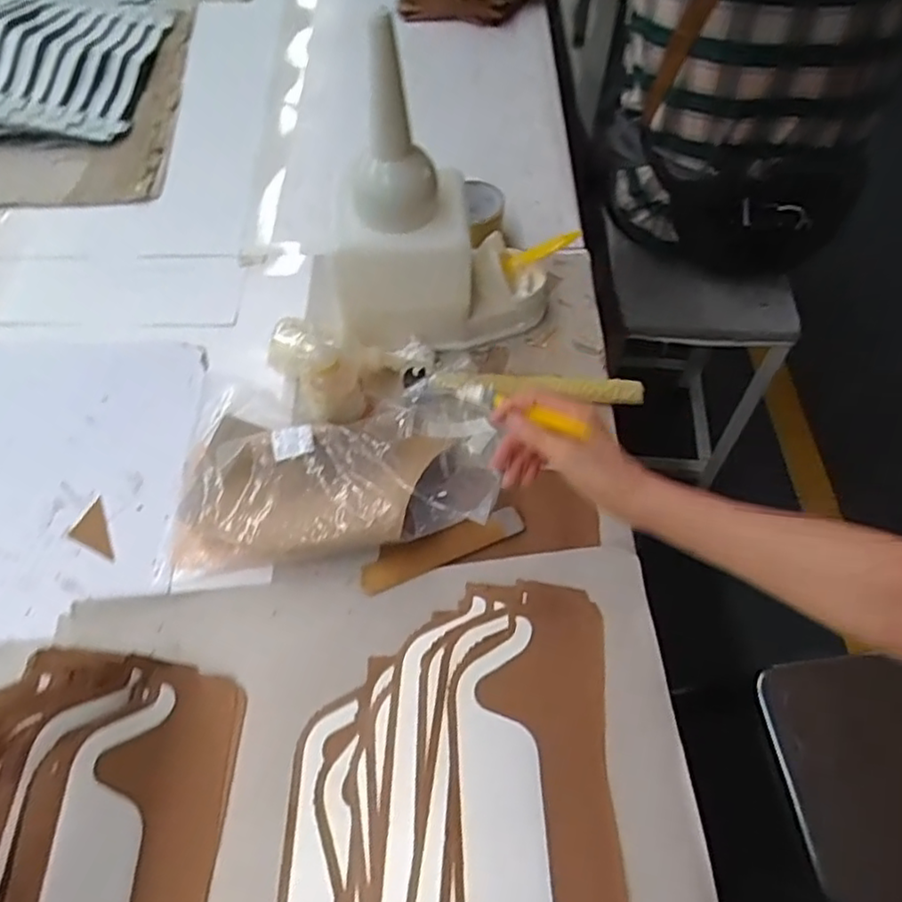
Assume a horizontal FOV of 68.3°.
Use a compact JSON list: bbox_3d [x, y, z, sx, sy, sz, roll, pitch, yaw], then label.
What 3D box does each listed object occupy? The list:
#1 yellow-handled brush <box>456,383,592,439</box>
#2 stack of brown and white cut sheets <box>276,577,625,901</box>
[{"bbox_3d":[0.055,-0.037,0.566,0.020,0.021,0.151,-37,34,-18],"label":"yellow-handled brush"},{"bbox_3d":[0.002,0.339,0.515,0.281,0.025,0.456,-4,60,0],"label":"stack of brown and white cut sheets"}]

